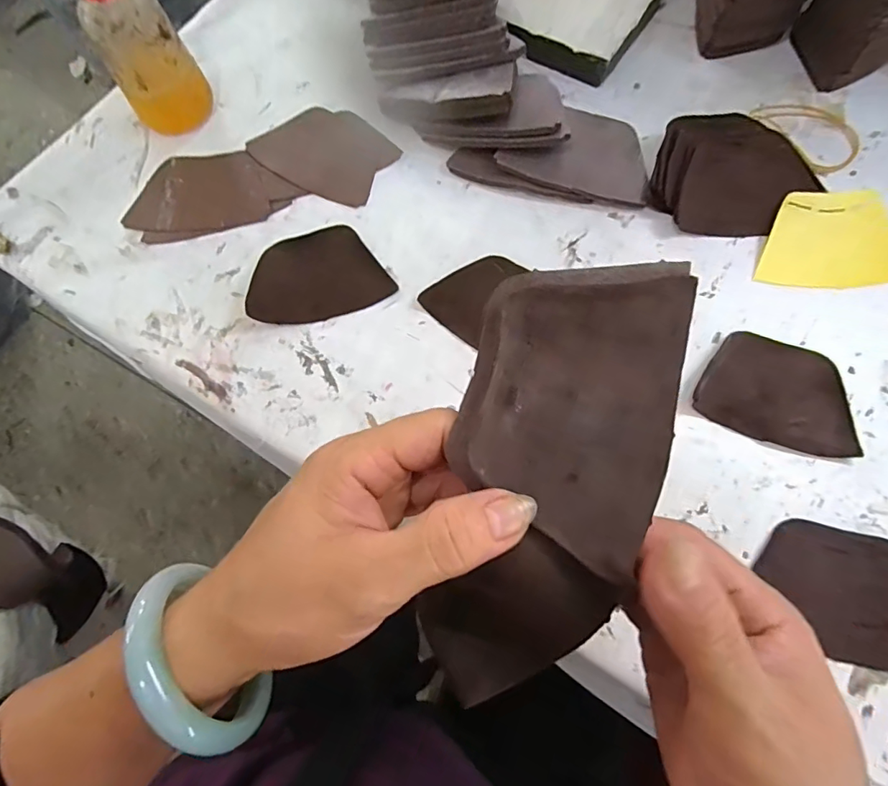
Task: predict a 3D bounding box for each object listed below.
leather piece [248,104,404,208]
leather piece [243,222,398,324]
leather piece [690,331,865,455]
[{"bbox_3d":[-0.100,-0.207,0.424,0.114,0.006,0.084,29,75,12],"label":"leather piece"},{"bbox_3d":[-0.096,-0.091,0.374,0.100,0.017,0.072,-18,71,-4],"label":"leather piece"},{"bbox_3d":[0.221,-0.001,0.328,0.101,0.005,0.068,20,76,6],"label":"leather piece"}]

